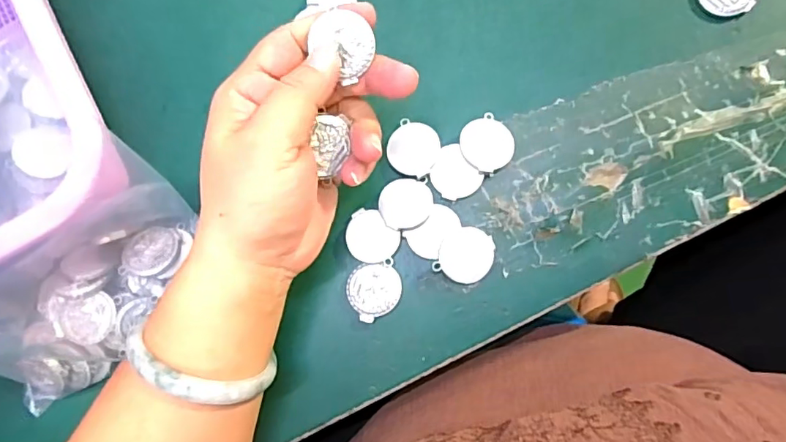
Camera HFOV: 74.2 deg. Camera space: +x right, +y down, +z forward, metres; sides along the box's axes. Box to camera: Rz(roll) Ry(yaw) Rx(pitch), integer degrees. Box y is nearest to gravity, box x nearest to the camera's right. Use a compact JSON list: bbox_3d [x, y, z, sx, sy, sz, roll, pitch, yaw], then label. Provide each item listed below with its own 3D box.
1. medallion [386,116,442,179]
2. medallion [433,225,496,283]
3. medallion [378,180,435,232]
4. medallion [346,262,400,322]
[{"bbox_3d":[0.011,-0.041,0.291,0.028,0.005,0.029,-1,82,6],"label":"medallion"},{"bbox_3d":[0.040,0.018,0.280,0.029,0.004,0.030,0,86,-2],"label":"medallion"},{"bbox_3d":[0.007,-0.009,0.284,0.028,0.004,0.028,-4,81,5],"label":"medallion"},{"bbox_3d":[-0.010,0.037,0.282,0.029,0.005,0.029,-1,82,6],"label":"medallion"}]

